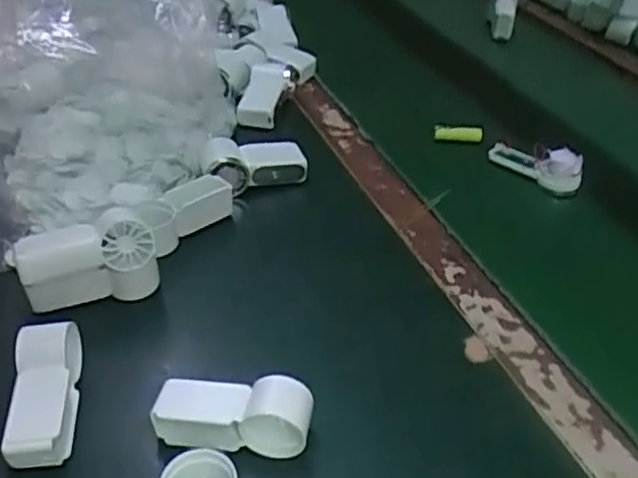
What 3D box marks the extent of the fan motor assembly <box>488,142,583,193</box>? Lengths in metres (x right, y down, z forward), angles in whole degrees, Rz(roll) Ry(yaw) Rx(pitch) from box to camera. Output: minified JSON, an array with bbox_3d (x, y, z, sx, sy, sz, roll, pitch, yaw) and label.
[{"bbox_3d":[0.221,-0.079,0.701,0.028,0.045,0.097,-29,47,-32],"label":"fan motor assembly"}]

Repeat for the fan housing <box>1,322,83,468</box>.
[{"bbox_3d":[-0.173,0.097,0.428,0.034,0.037,0.091,-3,51,-4],"label":"fan housing"}]

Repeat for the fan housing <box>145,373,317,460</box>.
[{"bbox_3d":[-0.052,0.108,0.418,0.093,0.042,0.031,4,38,5],"label":"fan housing"}]

